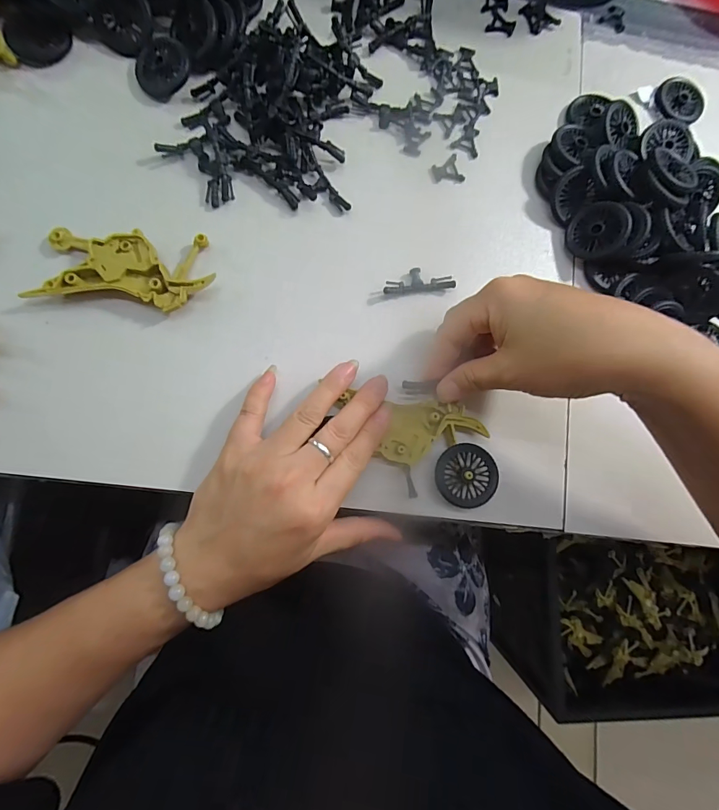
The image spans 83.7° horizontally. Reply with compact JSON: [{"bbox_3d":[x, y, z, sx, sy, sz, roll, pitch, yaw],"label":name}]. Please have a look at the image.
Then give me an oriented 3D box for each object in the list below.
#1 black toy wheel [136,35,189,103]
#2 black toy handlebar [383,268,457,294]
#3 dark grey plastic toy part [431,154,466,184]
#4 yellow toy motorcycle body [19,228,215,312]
[{"bbox_3d":[-0.130,-0.223,0.266,0.036,0.007,0.036,3,105,11],"label":"black toy wheel"},{"bbox_3d":[0.039,-0.084,0.269,0.049,0.006,0.016,-8,83,-7],"label":"black toy handlebar"},{"bbox_3d":[0.062,-0.167,0.285,0.022,0.004,0.021,1,82,-6],"label":"dark grey plastic toy part"},{"bbox_3d":[-0.141,-0.082,0.245,0.097,0.013,0.047,1,82,-6],"label":"yellow toy motorcycle body"}]

